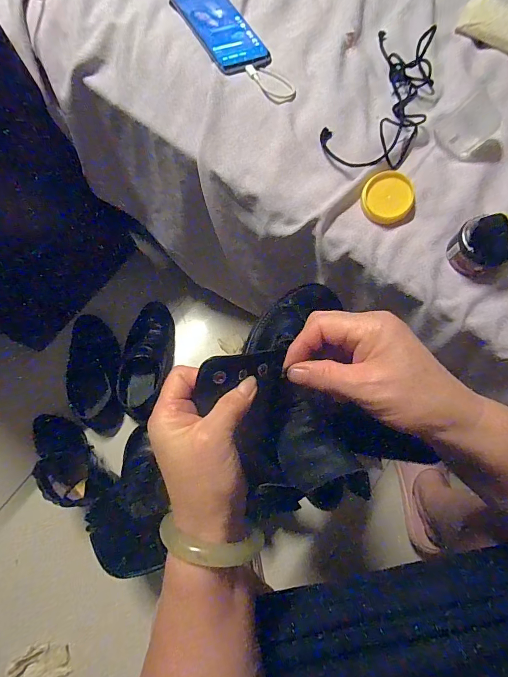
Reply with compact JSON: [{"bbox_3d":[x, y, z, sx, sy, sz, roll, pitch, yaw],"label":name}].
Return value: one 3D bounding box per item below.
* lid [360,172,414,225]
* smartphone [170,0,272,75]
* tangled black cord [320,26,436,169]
[{"bbox_3d":[0.151,-0.158,0.403,0.056,0.013,0.055,1,93,12],"label":"lid"},{"bbox_3d":[-0.045,-0.411,0.465,0.078,0.005,0.162,-30,77,-10],"label":"smartphone"},{"bbox_3d":[0.172,-0.313,0.427,0.099,0.033,0.248,26,74,6],"label":"tangled black cord"}]

